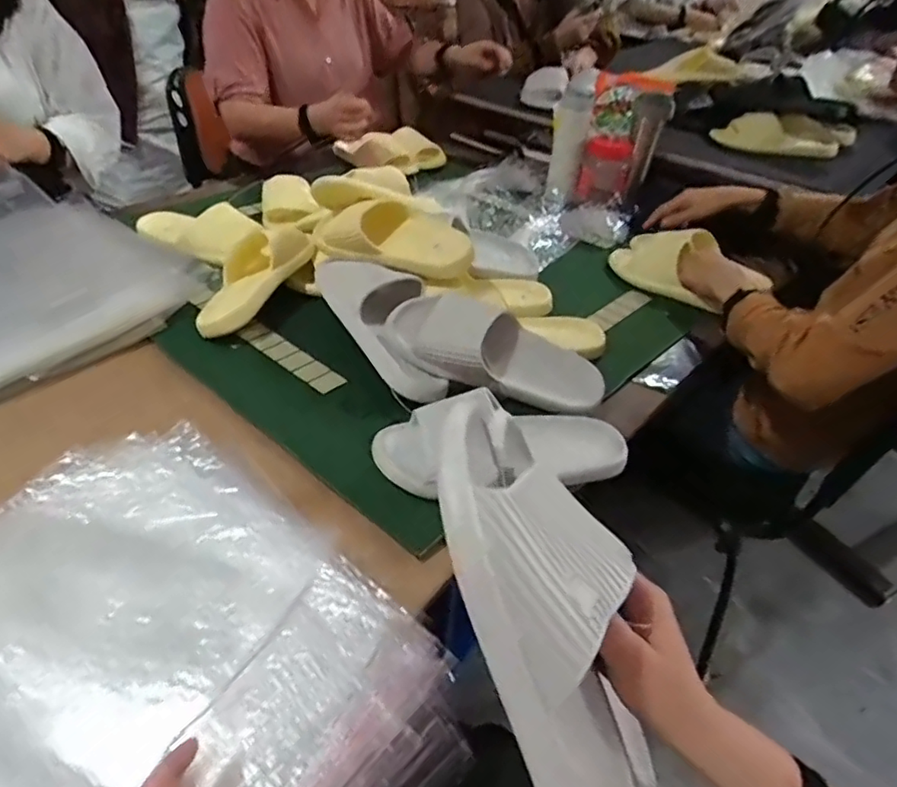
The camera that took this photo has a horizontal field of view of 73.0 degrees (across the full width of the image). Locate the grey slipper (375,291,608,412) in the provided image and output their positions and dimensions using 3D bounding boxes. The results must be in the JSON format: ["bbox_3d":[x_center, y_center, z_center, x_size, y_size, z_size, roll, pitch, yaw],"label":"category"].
[{"bbox_3d":[0.058,-0.049,0.732,0.278,0.086,0.074,20,40,-2],"label":"grey slipper"}]

